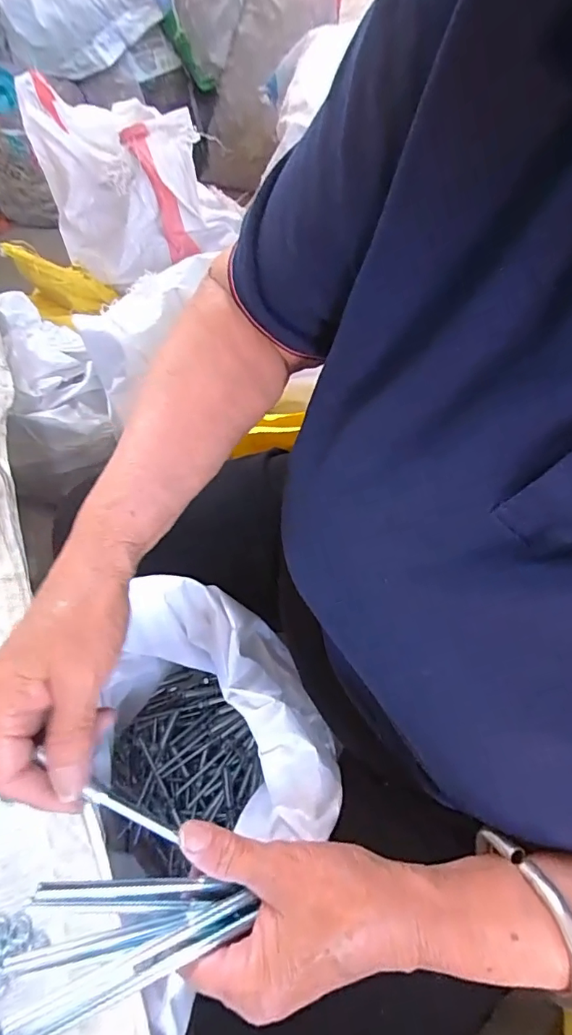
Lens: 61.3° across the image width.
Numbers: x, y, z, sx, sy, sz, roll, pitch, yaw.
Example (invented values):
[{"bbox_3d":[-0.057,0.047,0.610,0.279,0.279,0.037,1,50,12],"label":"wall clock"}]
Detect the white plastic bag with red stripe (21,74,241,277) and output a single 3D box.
[{"bbox_3d":[-0.229,-0.523,0.745,0.272,0.186,0.189,-17,63,-5],"label":"white plastic bag with red stripe"}]

